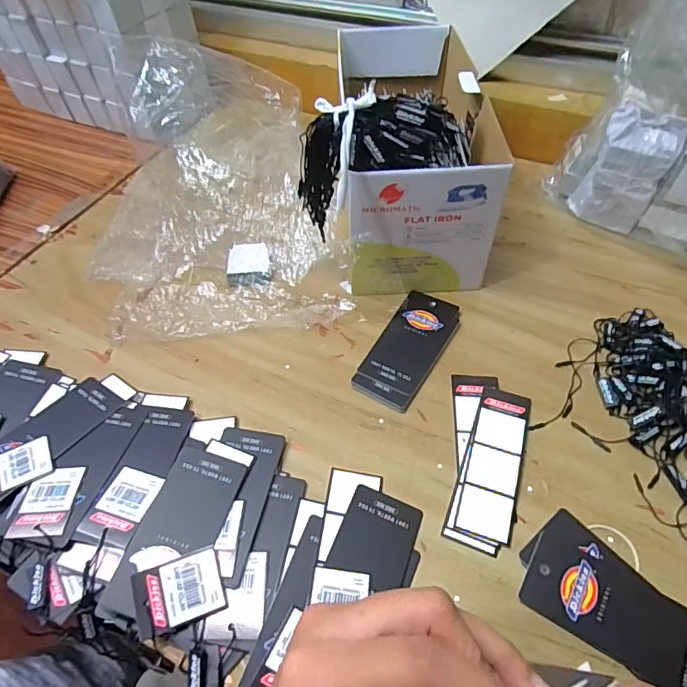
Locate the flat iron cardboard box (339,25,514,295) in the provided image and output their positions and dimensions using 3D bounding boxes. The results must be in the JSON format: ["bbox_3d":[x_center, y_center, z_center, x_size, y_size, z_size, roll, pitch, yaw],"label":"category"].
[{"bbox_3d":[0.063,-0.187,0.495,0.125,0.132,0.292,-2,51,0],"label":"flat iron cardboard box"}]

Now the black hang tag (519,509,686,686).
[{"bbox_3d":[0.169,0.159,0.300,0.111,0.004,0.064,30,58,23],"label":"black hang tag"}]

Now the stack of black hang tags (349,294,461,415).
[{"bbox_3d":[0.057,0.003,0.425,0.053,0.009,0.120,24,56,20],"label":"stack of black hang tags"}]

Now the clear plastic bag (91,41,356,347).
[{"bbox_3d":[-0.142,-0.173,0.503,0.240,0.116,0.336,-9,52,-5],"label":"clear plastic bag"}]

